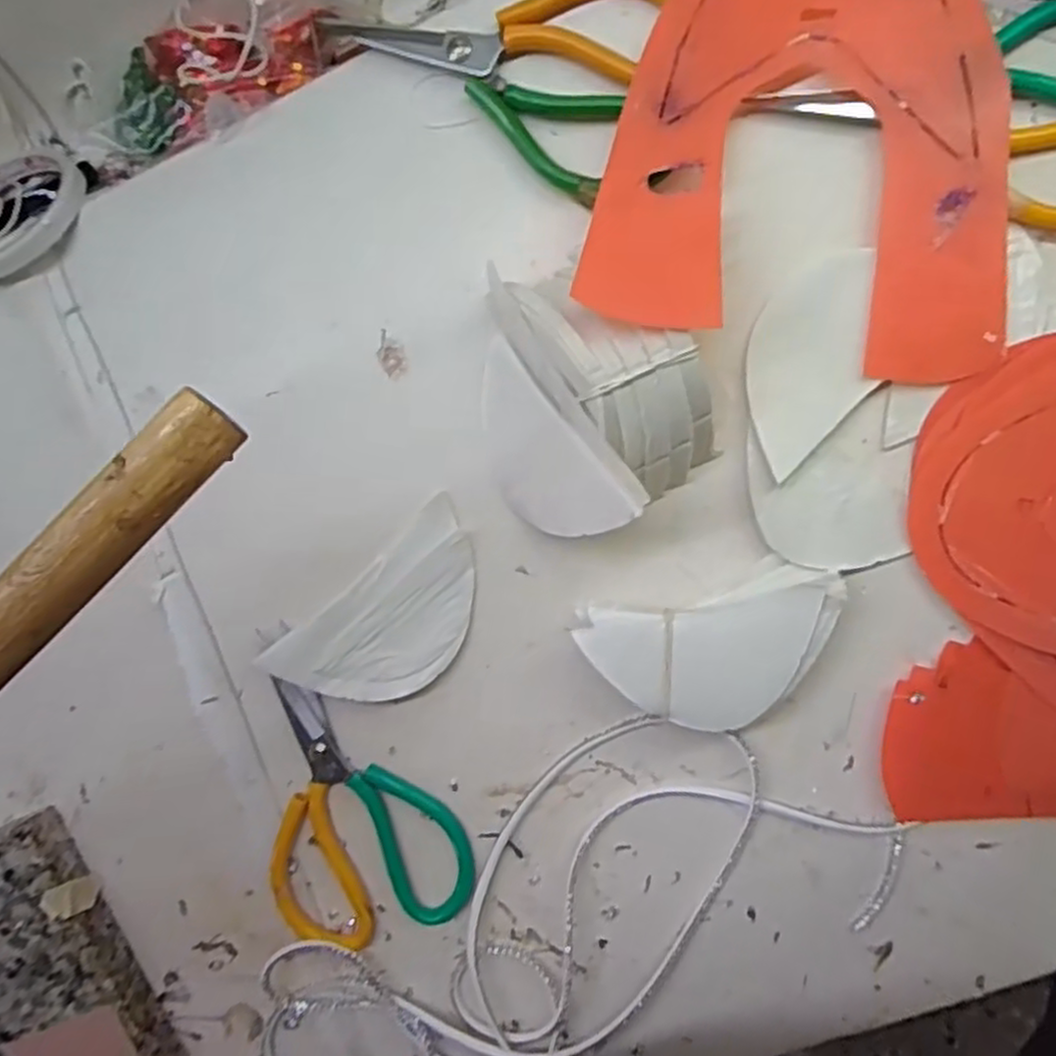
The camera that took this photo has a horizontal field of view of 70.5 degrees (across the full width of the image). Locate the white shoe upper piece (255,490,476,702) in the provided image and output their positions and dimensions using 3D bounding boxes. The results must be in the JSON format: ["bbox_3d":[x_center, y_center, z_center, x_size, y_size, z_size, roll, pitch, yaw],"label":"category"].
[{"bbox_3d":[-0.075,0.054,0.418,0.136,0.009,0.072,-42,90,8],"label":"white shoe upper piece"}]

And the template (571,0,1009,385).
[{"bbox_3d":[0.140,-0.190,0.338,0.196,0.058,0.218,10,96,5],"label":"template"}]

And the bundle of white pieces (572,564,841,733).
[{"bbox_3d":[0.096,0.066,0.391,0.129,0.033,0.069,-12,94,7],"label":"bundle of white pieces"}]

